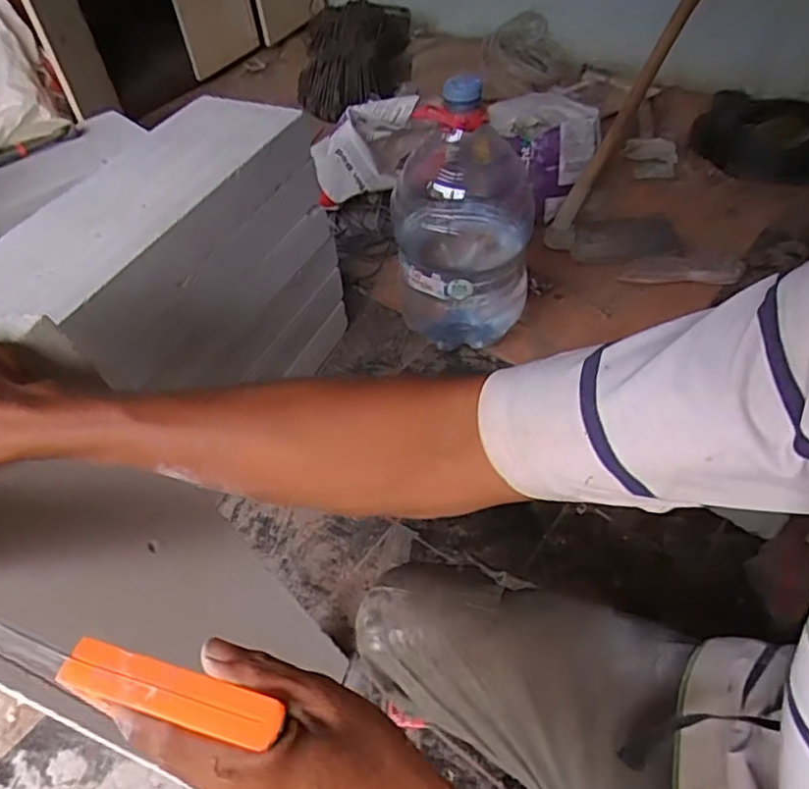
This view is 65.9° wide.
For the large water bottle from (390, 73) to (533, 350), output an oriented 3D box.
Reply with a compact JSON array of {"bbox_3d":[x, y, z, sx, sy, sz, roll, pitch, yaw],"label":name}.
[{"bbox_3d":[0.103,-0.288,1.103,0.235,0.473,0.184,-4,49,2],"label":"large water bottle"}]

